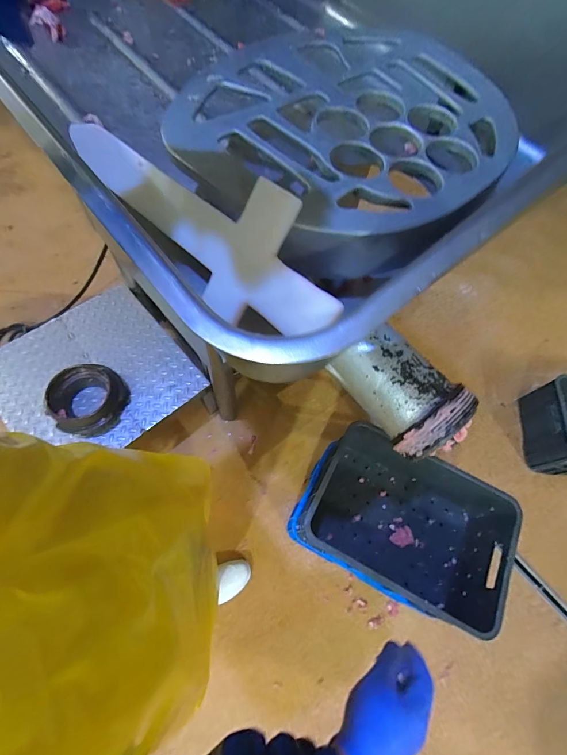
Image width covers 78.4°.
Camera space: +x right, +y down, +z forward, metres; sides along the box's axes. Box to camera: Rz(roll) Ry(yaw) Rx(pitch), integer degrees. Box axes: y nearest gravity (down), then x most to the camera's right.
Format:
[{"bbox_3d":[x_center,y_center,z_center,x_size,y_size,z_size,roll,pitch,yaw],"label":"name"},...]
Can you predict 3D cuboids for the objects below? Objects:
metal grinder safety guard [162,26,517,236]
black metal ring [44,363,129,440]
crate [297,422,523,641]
[{"bbox_3d":[0.085,-0.321,0.428,0.434,0.035,0.380,-11,67,-9],"label":"metal grinder safety guard"},{"bbox_3d":[-0.656,0.072,1.166,0.220,0.095,0.241,1,65,-3],"label":"black metal ring"},{"bbox_3d":[0.348,0.403,1.015,0.508,0.252,0.378,26,66,9],"label":"crate"}]

